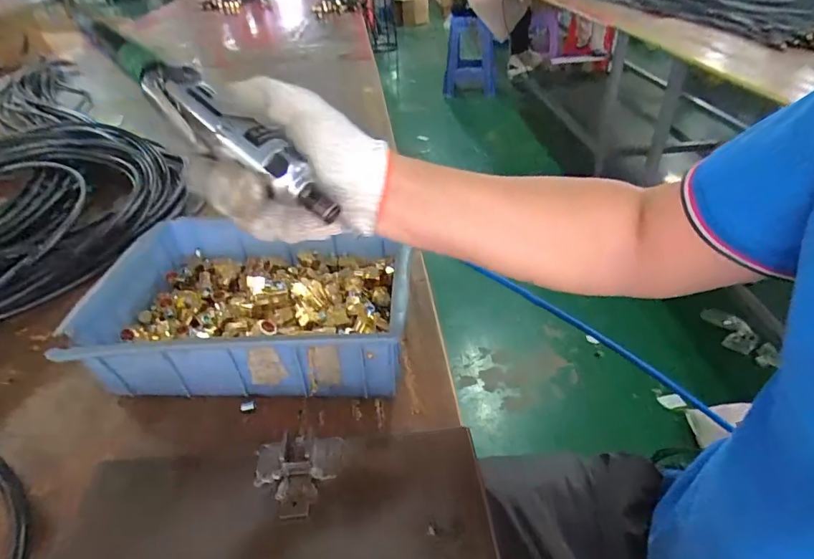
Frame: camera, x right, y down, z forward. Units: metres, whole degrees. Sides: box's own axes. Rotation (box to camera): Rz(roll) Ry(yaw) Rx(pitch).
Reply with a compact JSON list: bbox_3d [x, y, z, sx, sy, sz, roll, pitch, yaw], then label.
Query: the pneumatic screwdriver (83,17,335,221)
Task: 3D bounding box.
[{"bbox_3d":[-0.155,-0.126,0.351,0.260,0.037,0.027,37,47,13],"label":"pneumatic screwdriver"}]

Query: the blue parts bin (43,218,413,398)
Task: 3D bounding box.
[{"bbox_3d":[-0.147,0.031,0.476,0.291,0.095,0.210,0,40,7],"label":"blue parts bin"}]

